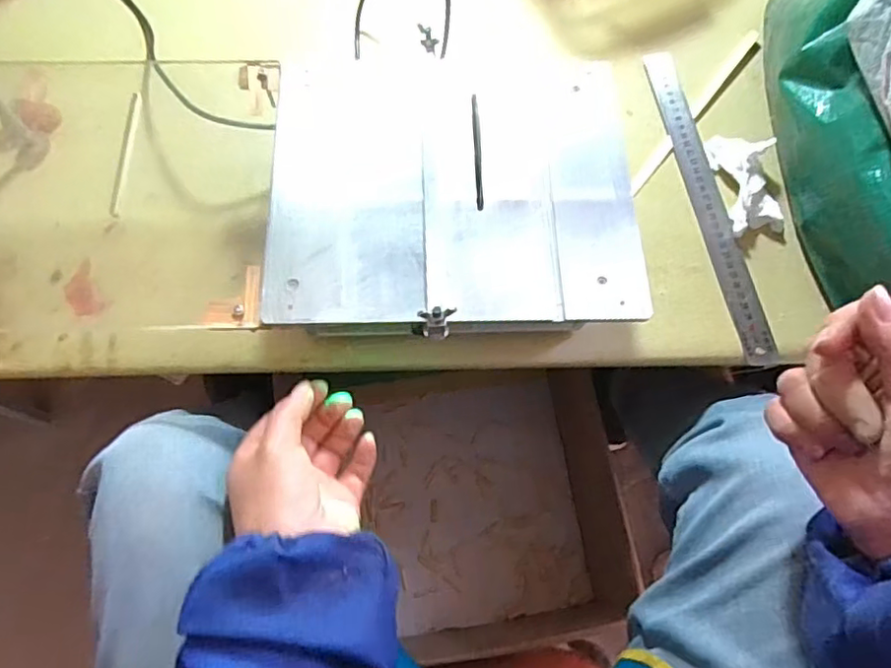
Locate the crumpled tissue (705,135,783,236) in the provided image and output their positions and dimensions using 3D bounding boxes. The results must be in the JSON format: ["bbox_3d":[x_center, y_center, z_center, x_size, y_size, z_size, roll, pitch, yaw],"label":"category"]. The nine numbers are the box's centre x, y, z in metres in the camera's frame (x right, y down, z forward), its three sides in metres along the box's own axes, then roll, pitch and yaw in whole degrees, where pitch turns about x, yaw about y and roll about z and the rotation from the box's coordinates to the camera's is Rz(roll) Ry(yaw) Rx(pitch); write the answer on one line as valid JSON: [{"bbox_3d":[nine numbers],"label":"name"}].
[{"bbox_3d":[0.278,-0.142,0.552,0.048,0.030,0.102,-6,71,-4],"label":"crumpled tissue"}]

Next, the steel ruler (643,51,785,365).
[{"bbox_3d":[0.241,-0.129,0.563,0.030,0.006,0.328,-11,71,2],"label":"steel ruler"}]

